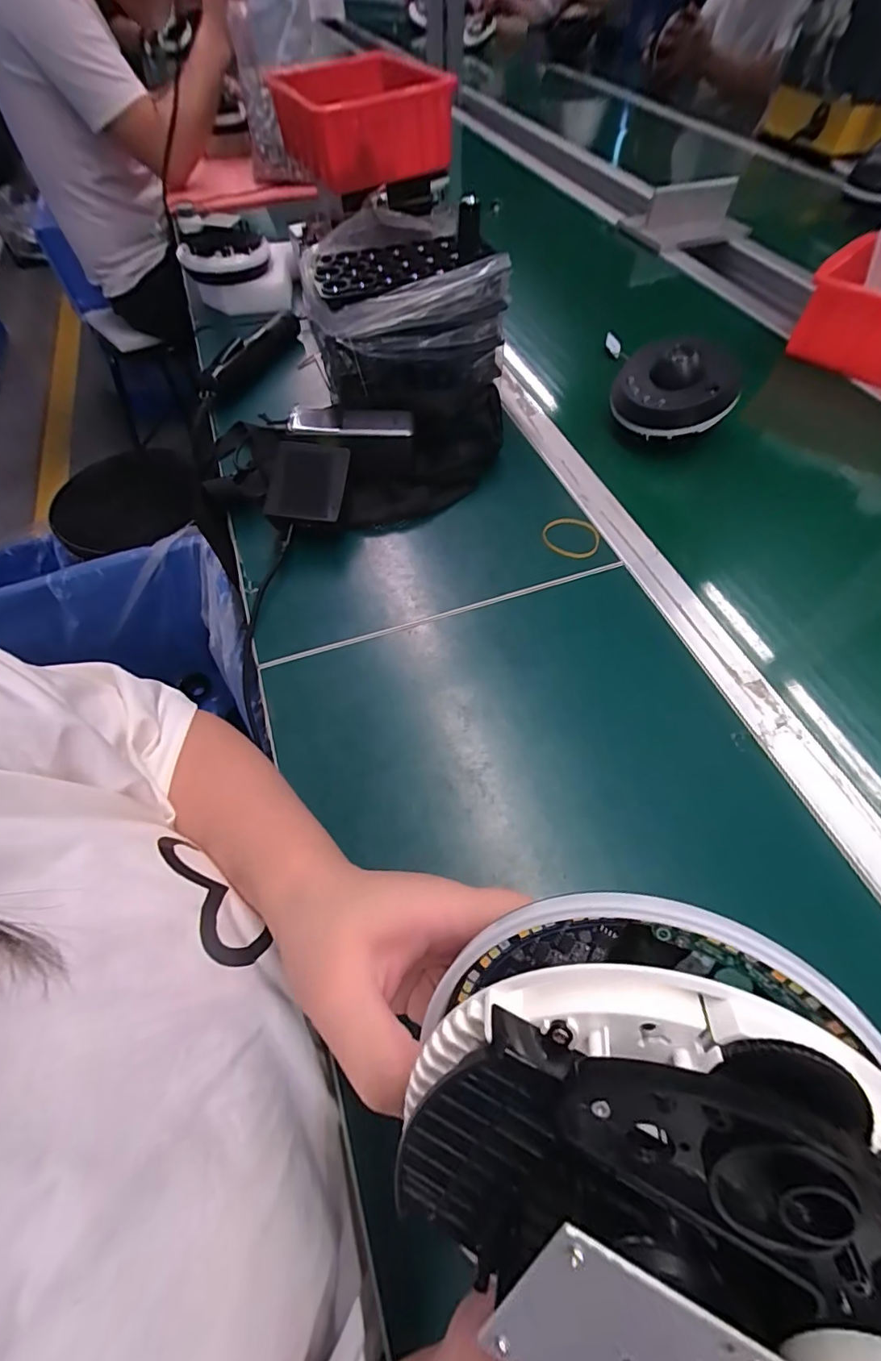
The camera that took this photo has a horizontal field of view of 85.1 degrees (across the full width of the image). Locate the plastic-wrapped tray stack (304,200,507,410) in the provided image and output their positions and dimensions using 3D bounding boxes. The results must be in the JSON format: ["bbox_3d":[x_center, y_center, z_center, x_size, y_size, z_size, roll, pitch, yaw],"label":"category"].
[{"bbox_3d":[-0.037,-0.400,0.527,0.207,0.133,0.134,-13,58,-11],"label":"plastic-wrapped tray stack"}]

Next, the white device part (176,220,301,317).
[{"bbox_3d":[-0.307,-0.646,0.742,0.156,0.092,0.146,-5,59,-3],"label":"white device part"}]

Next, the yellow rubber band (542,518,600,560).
[{"bbox_3d":[0.129,-0.142,0.476,0.055,0.006,0.052,10,59,6],"label":"yellow rubber band"}]

